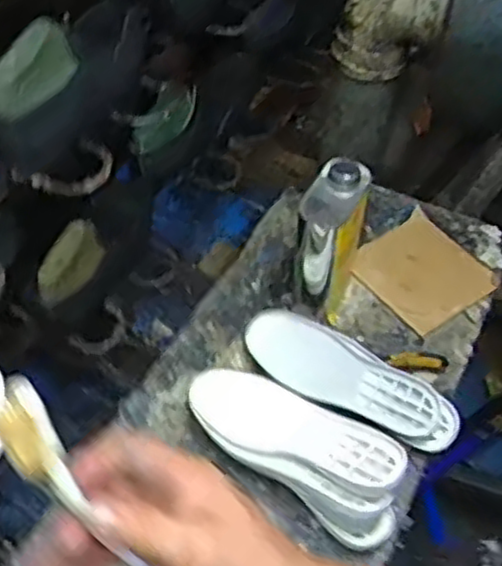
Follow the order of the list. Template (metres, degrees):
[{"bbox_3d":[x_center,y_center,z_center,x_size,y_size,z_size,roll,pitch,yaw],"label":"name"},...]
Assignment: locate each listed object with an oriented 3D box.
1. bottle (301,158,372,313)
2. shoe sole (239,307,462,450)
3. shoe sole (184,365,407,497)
[{"bbox_3d":[0.094,-0.049,0.930,0.070,0.195,0.111,20,52,11],"label":"bottle"},{"bbox_3d":[0.111,0.109,0.873,0.265,0.036,0.093,28,54,16],"label":"shoe sole"},{"bbox_3d":[0.048,0.155,0.815,0.256,0.031,0.098,18,49,35],"label":"shoe sole"}]

